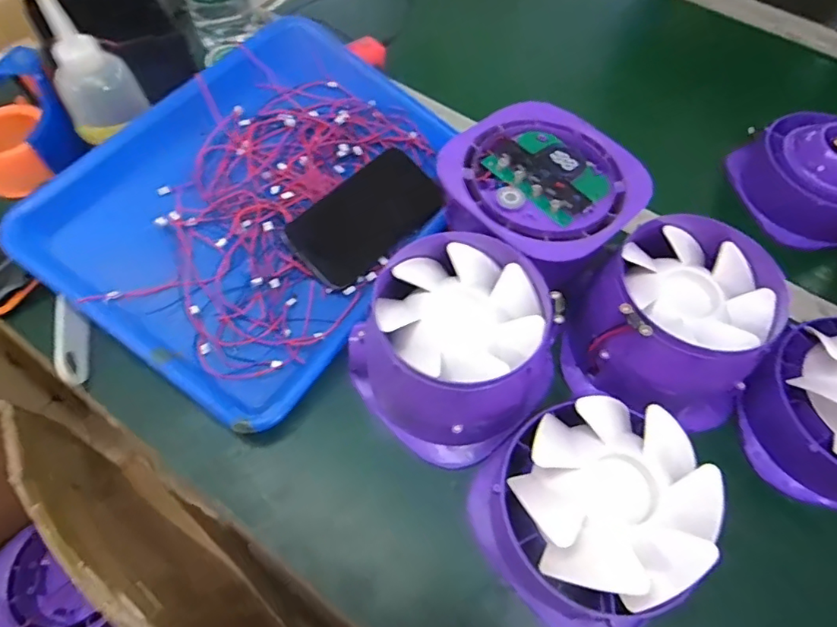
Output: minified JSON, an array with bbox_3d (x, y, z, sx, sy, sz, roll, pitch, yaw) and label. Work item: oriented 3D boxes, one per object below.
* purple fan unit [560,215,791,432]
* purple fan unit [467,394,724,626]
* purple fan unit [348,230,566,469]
[{"bbox_3d":[0.187,0.004,0.404,0.136,0.093,0.126,5,59,-1],"label":"purple fan unit"},{"bbox_3d":[0.108,0.119,0.334,0.122,0.080,0.118,2,59,-3],"label":"purple fan unit"},{"bbox_3d":[0.027,0.024,0.381,0.123,0.096,0.122,2,59,-3],"label":"purple fan unit"}]

